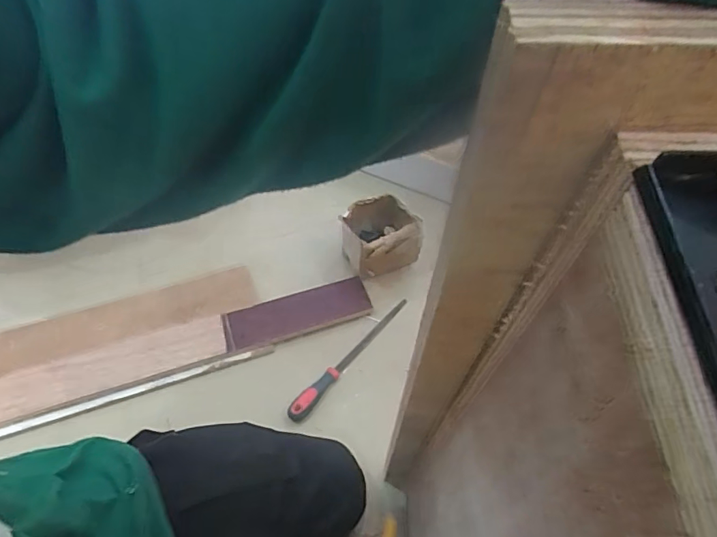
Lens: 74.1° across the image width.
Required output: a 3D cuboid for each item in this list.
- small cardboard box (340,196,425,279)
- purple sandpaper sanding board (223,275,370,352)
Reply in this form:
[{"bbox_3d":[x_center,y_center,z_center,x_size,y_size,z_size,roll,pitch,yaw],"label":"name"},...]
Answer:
[{"bbox_3d":[0.038,-0.056,0.944,0.134,0.110,0.129,-13,52,-10],"label":"small cardboard box"},{"bbox_3d":[-0.111,0.085,0.884,0.270,0.024,0.085,-15,53,-12],"label":"purple sandpaper sanding board"}]

